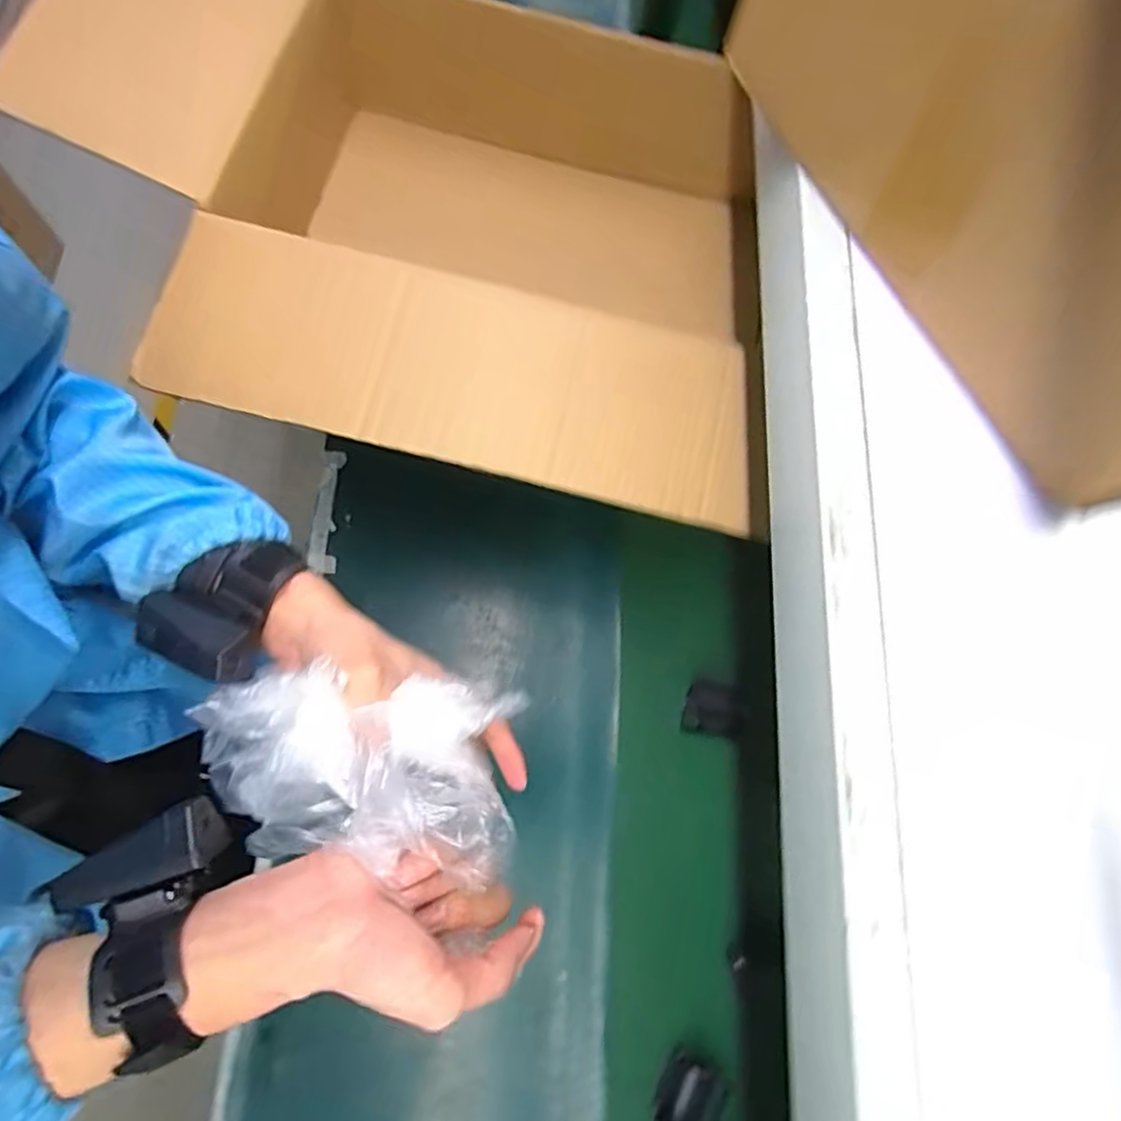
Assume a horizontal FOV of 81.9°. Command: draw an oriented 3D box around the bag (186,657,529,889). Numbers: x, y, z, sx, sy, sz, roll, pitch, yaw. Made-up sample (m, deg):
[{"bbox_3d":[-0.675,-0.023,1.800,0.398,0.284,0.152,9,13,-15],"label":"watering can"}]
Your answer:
[{"bbox_3d":[-0.106,0.109,0.337,0.164,0.061,0.091,6,74,0],"label":"bag"}]

